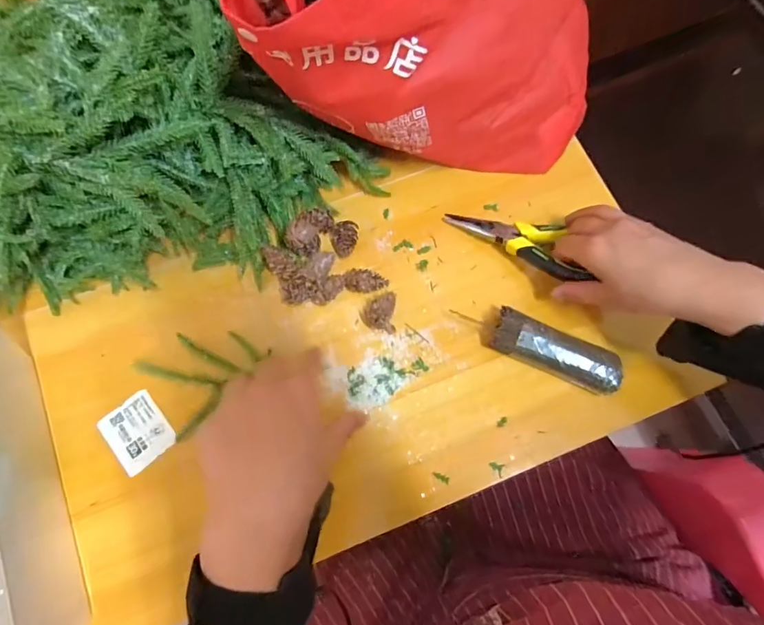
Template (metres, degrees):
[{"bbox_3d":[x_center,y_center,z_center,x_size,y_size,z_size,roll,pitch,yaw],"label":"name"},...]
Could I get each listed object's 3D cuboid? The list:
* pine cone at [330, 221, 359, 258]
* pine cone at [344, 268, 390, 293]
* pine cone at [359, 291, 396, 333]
[{"bbox_3d":[-0.036,-0.070,0.422,0.026,0.019,0.031,-3,74,0],"label":"pine cone"},{"bbox_3d":[-0.015,-0.026,0.410,0.038,0.021,0.020,12,74,5],"label":"pine cone"},{"bbox_3d":[-0.004,-0.002,0.401,0.031,0.023,0.036,-1,74,1],"label":"pine cone"}]

